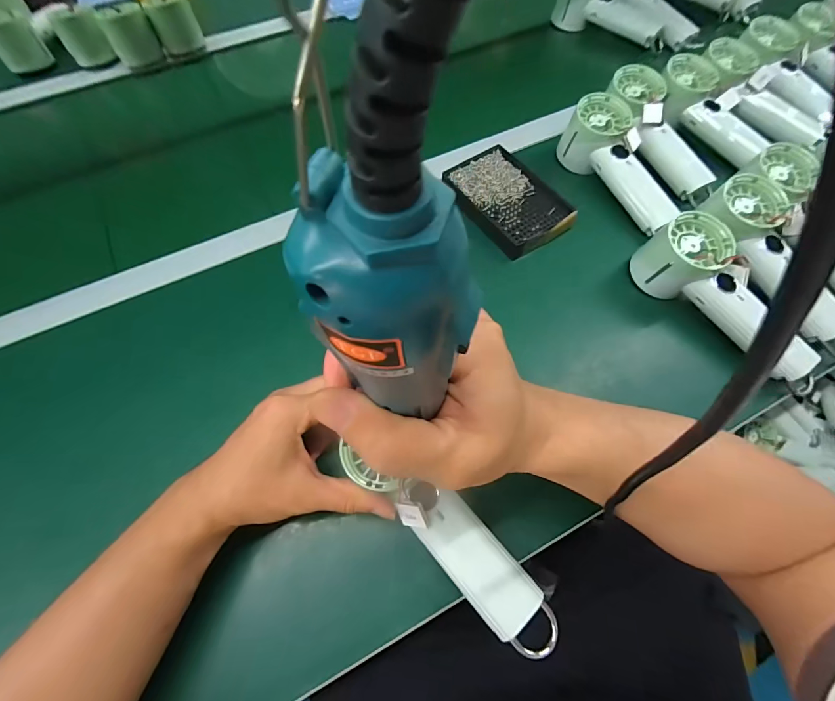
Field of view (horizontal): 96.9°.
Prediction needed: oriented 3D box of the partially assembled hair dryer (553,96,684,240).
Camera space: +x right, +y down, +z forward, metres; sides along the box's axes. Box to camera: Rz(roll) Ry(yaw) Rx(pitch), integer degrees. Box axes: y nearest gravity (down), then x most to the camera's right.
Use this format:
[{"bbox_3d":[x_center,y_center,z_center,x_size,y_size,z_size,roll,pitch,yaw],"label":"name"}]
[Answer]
[{"bbox_3d":[0.234,-0.211,0.431,0.061,0.052,0.172,-26,79,-11],"label":"partially assembled hair dryer"}]

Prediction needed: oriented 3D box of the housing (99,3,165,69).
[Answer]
[{"bbox_3d":[-0.444,-0.490,0.571,0.067,0.061,0.064,-32,68,-13],"label":"housing"}]

